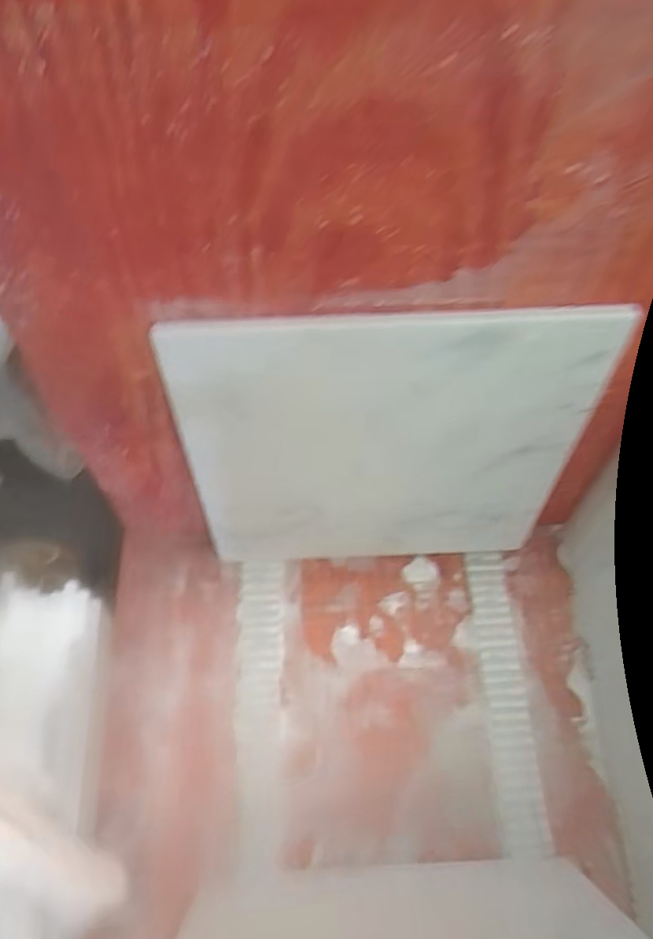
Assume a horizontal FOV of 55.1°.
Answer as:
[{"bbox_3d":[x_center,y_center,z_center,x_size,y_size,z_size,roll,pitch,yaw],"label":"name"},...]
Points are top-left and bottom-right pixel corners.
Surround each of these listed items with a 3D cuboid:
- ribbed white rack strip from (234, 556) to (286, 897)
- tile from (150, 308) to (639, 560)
[{"bbox_3d":[-0.063,0.219,0.578,0.045,0.019,0.269,0,66,-1],"label":"ribbed white rack strip"},{"bbox_3d":[0.044,-0.004,0.512,0.299,0.302,0.010,-2,54,1],"label":"tile"}]

